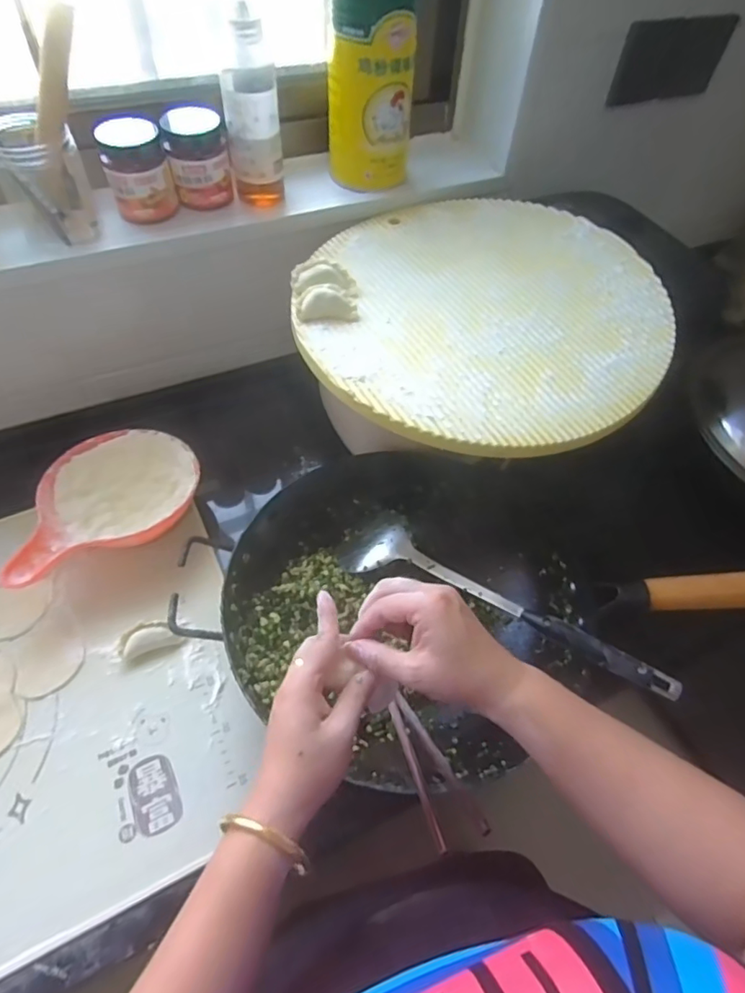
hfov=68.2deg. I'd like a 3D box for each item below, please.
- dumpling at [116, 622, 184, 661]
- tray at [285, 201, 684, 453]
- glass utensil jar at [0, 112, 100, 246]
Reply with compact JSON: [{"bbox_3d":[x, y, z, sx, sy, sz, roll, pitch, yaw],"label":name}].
[{"bbox_3d":[-0.230,0.146,0.566,0.058,0.019,0.025,-16,56,-16],"label":"dumpling"},{"bbox_3d":[0.122,-0.205,0.589,0.362,0.020,0.378,0,55,-1],"label":"tray"},{"bbox_3d":[-0.344,-0.329,0.577,0.082,0.096,0.073,-22,59,-18],"label":"glass utensil jar"}]

